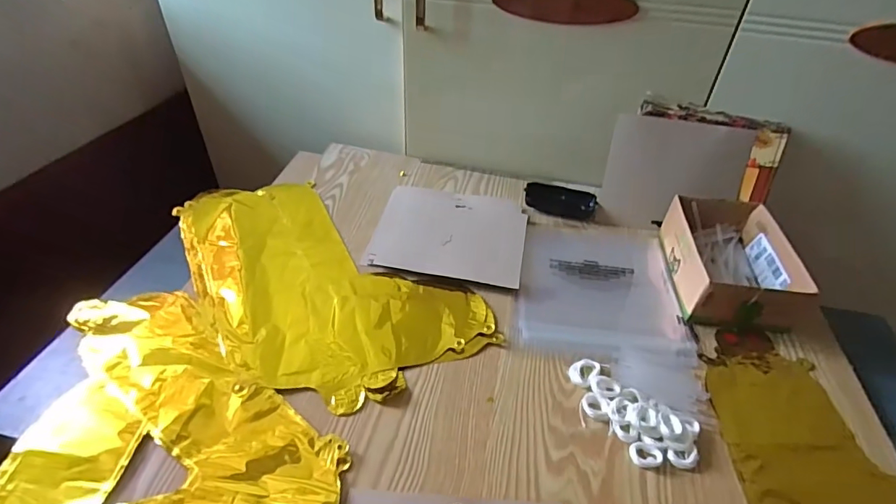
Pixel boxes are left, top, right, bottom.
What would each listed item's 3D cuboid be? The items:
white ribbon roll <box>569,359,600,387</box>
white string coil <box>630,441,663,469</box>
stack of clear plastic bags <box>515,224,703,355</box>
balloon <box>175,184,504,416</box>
[{"bbox_3d":[0.147,0.129,0.518,0.027,0.010,0.035,29,47,27],"label":"white ribbon roll"},{"bbox_3d":[0.186,0.191,0.450,0.029,0.005,0.024,12,41,10],"label":"white string coil"},{"bbox_3d":[0.197,0.038,0.641,0.207,0.013,0.251,6,41,2],"label":"stack of clear plastic bags"},{"bbox_3d":[-0.179,0.030,0.606,0.441,0.017,0.236,32,48,29],"label":"balloon"}]

